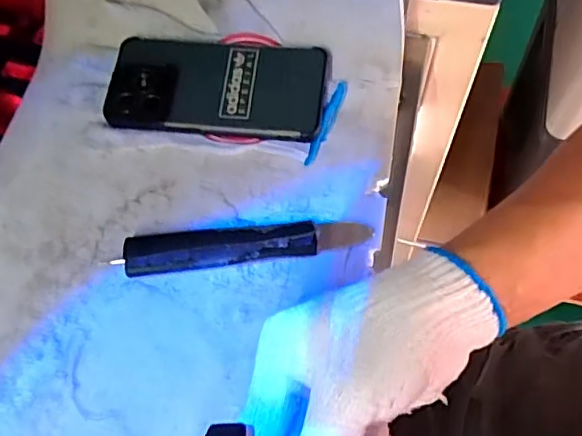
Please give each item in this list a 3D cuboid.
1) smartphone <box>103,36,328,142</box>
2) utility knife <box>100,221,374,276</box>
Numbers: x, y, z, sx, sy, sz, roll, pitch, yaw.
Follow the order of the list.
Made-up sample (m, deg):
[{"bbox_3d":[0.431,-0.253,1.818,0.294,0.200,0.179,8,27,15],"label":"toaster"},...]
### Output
[{"bbox_3d":[-0.057,-0.102,0.453,0.162,0.013,0.082,5,70,7],"label":"smartphone"},{"bbox_3d":[-0.031,0.016,0.407,0.167,0.016,0.031,-6,63,-1],"label":"utility knife"}]

